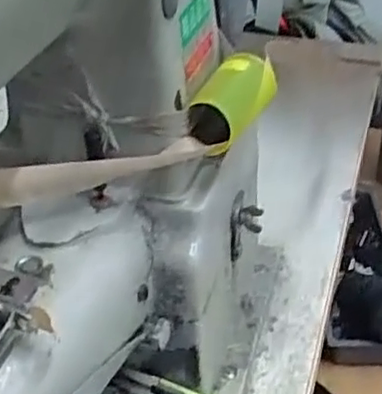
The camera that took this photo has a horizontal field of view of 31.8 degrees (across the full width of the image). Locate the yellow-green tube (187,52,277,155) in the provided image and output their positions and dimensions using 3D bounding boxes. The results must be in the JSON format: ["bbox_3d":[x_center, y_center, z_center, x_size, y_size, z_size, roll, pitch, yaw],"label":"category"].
[{"bbox_3d":[0.026,-0.063,0.438,0.032,0.035,0.084,16,41,22],"label":"yellow-green tube"}]

